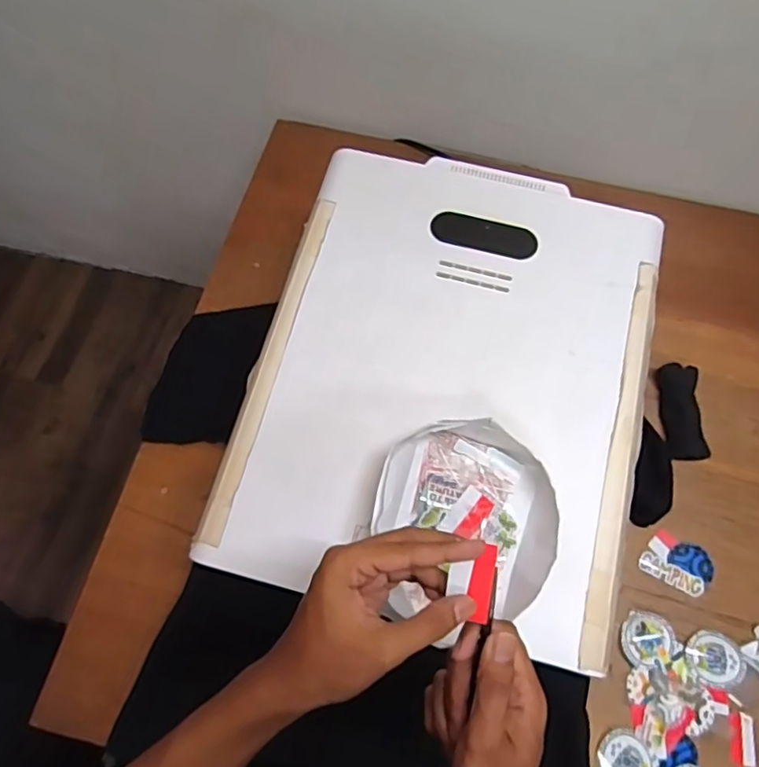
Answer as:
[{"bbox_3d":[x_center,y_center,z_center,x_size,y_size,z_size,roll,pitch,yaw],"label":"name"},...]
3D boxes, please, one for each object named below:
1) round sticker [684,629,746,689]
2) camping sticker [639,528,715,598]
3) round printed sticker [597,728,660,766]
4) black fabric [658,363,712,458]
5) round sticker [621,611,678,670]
[{"bbox_3d":[0.384,0.315,0.661,0.065,0.004,0.056,16,73,8],"label":"round sticker"},{"bbox_3d":[0.361,0.217,0.704,0.079,0.005,0.059,24,71,13],"label":"camping sticker"},{"bbox_3d":[0.272,0.413,0.629,0.068,0.006,0.060,33,72,12],"label":"round printed sticker"},{"bbox_3d":[0.396,0.038,0.763,0.047,0.024,0.127,2,69,1],"label":"black fabric"},{"bbox_3d":[0.312,0.296,0.669,0.060,0.006,0.057,0,69,0],"label":"round sticker"}]

